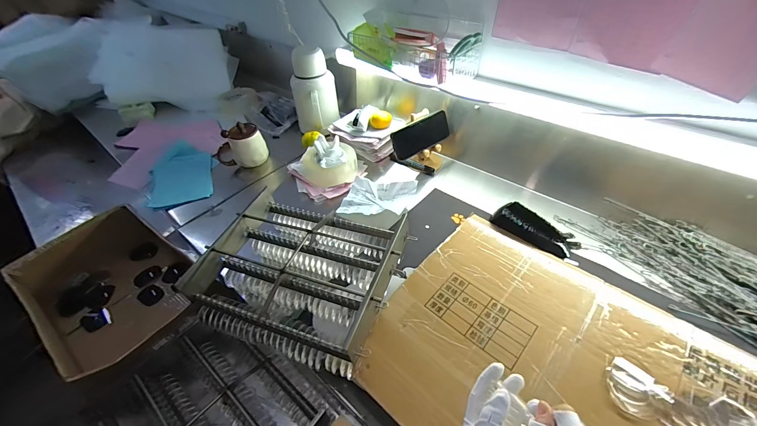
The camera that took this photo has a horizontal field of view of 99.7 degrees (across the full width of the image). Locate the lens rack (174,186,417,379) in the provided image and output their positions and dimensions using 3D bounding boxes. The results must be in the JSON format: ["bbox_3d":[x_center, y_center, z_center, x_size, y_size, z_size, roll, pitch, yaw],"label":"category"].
[{"bbox_3d":[-0.132,0.098,0.558,0.316,0.106,0.252,14,46,18],"label":"lens rack"}]

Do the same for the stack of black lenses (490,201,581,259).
[{"bbox_3d":[0.309,0.028,0.634,0.169,0.045,0.054,23,50,26],"label":"stack of black lenses"}]

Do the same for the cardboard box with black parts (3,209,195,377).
[{"bbox_3d":[-0.616,0.163,0.742,0.298,0.153,0.290,23,50,26],"label":"cardboard box with black parts"}]

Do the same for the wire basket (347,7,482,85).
[{"bbox_3d":[0.074,-0.393,0.731,0.298,0.108,0.131,32,54,33],"label":"wire basket"}]

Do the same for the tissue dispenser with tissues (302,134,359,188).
[{"bbox_3d":[-0.129,-0.128,0.824,0.147,0.063,0.133,-13,44,-9],"label":"tissue dispenser with tissues"}]

